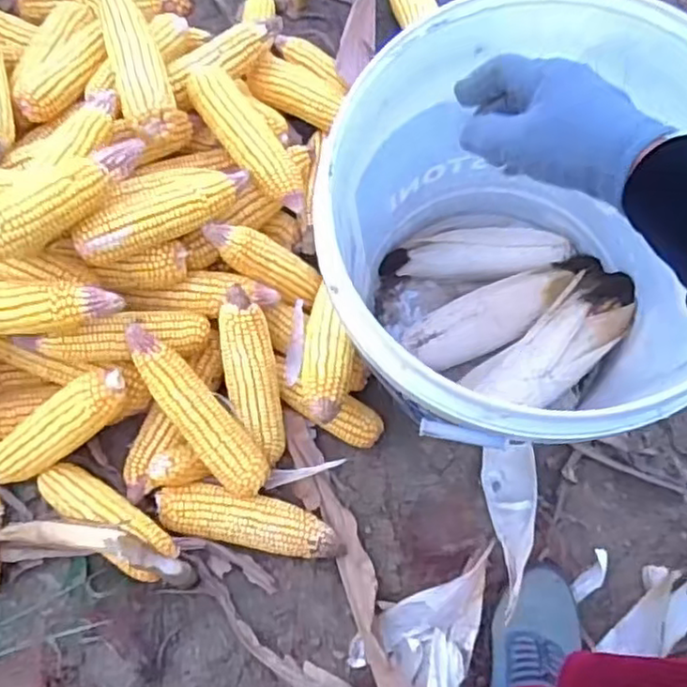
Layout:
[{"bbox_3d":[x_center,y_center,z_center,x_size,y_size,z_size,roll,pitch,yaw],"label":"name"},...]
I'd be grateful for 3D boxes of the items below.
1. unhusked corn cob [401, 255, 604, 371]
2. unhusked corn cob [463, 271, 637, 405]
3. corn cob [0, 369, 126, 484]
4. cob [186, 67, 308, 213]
[{"bbox_3d":[0.185,-0.033,0.727,0.221,0.058,0.070,-20,58,-1],"label":"unhusked corn cob"},{"bbox_3d":[0.213,0.003,0.660,0.173,0.070,0.077,-36,74,-15],"label":"unhusked corn cob"},{"bbox_3d":[-0.289,0.088,0.651,0.187,0.039,0.046,-36,71,16],"label":"corn cob"},{"bbox_3d":[-0.108,-0.230,0.720,0.053,0.042,0.180,-34,74,-14],"label":"cob"}]

